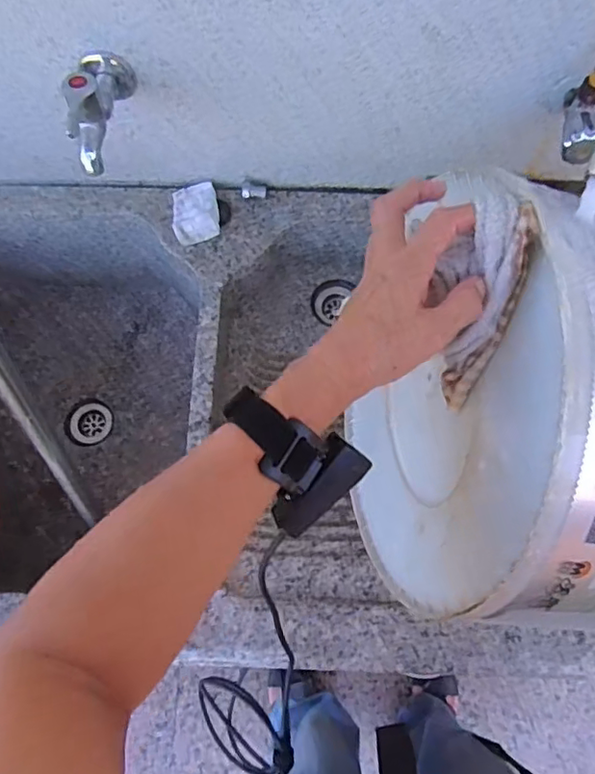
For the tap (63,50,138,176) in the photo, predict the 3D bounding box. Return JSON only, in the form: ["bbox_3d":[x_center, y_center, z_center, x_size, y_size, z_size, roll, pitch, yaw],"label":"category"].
[{"bbox_3d":[-0.177,-0.257,0.514,0.051,0.074,0.123,-5,69,-4],"label":"tap"}]

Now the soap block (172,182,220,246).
[{"bbox_3d":[-0.122,-0.210,0.680,0.054,0.018,0.073,-9,70,-5],"label":"soap block"}]

